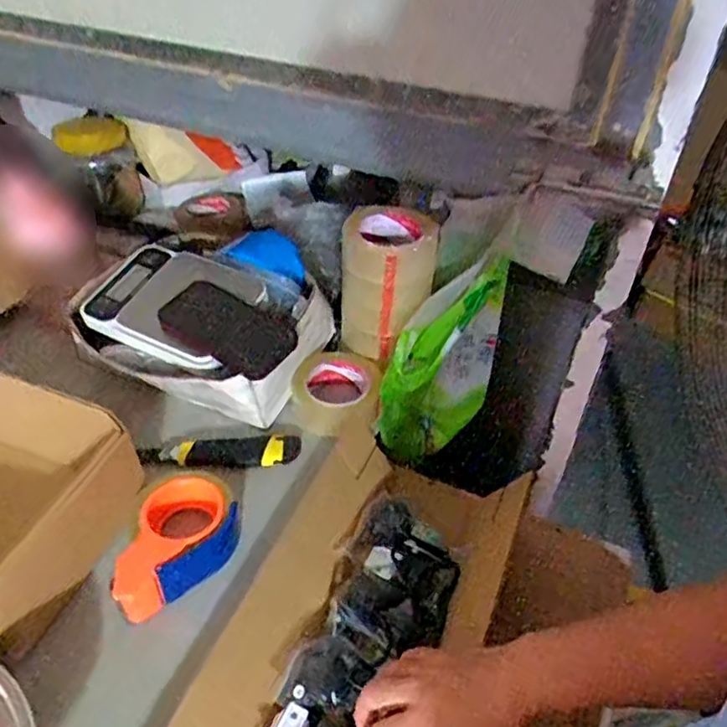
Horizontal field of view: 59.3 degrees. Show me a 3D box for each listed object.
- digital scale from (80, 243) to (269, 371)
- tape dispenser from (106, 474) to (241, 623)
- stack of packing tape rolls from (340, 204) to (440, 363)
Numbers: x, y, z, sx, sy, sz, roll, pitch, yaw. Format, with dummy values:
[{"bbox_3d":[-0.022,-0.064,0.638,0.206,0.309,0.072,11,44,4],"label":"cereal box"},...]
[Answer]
[{"bbox_3d":[-0.242,-0.082,0.819,0.213,0.015,0.161,18,57,19],"label":"digital scale"},{"bbox_3d":[-0.191,0.181,0.636,0.094,0.066,0.145,31,49,28],"label":"tape dispenser"},{"bbox_3d":[0.030,-0.092,0.825,0.116,0.167,0.111,4,42,2],"label":"stack of packing tape rolls"}]

